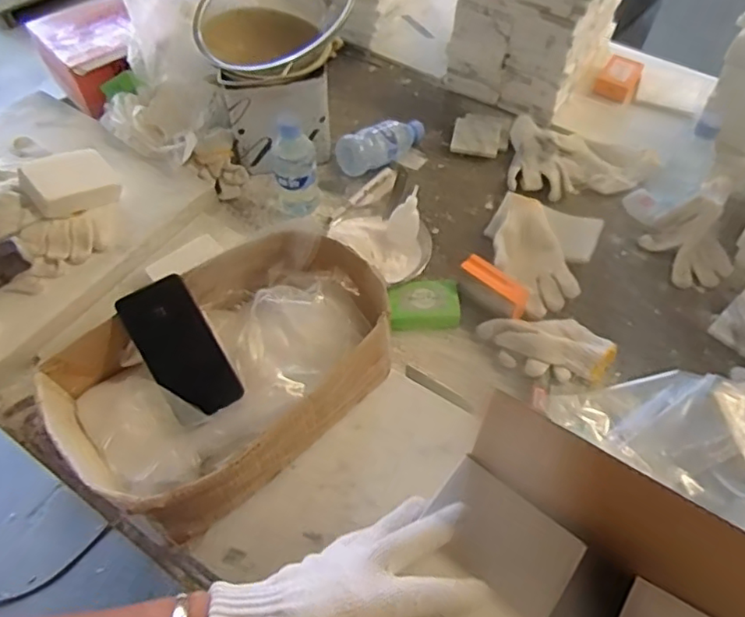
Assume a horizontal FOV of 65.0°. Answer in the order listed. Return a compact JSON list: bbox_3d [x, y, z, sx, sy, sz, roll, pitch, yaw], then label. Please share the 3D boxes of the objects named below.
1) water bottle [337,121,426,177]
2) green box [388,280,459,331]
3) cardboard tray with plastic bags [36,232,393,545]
[{"bbox_3d":[0.023,-0.265,0.943,0.169,0.060,0.056,-28,62,-18],"label":"water bottle"},{"bbox_3d":[0.069,-0.004,0.786,0.094,0.026,0.060,-4,57,-4],"label":"green box"},{"bbox_3d":[-0.158,0.072,0.688,0.379,0.105,0.237,-34,64,-21],"label":"cardboard tray with plastic bags"}]

